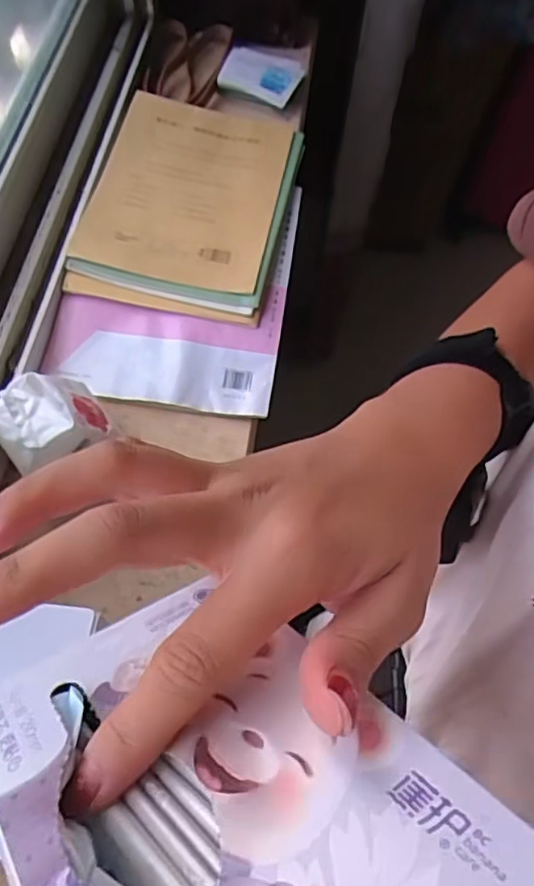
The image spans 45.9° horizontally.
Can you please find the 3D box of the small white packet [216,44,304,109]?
[{"bbox_3d":[-0.005,-0.436,0.741,0.093,0.033,0.064,18,62,6],"label":"small white packet"}]

